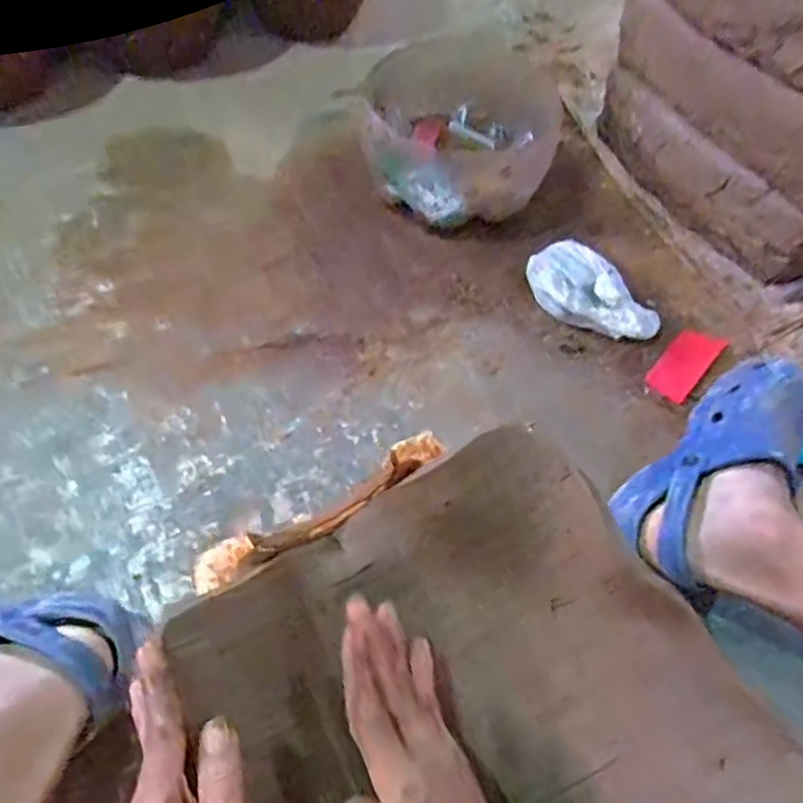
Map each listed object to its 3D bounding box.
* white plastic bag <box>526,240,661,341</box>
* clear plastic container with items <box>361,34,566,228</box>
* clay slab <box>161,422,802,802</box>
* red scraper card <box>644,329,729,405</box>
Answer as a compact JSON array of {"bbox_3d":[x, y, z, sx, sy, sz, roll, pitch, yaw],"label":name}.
[{"bbox_3d":[0.221,-0.123,0.742,0.161,0.047,0.095,34,61,17],"label":"white plastic bag"},{"bbox_3d":[0.069,-0.338,0.842,0.248,0.101,0.277,14,57,5],"label":"clear plastic container with items"},{"bbox_3d":[0.041,0.217,0.410,0.272,0.168,0.310,-33,65,-22],"label":"clay slab"},{"bbox_3d":[0.316,-0.044,0.715,0.049,0.009,0.093,35,76,30],"label":"red scraper card"}]

